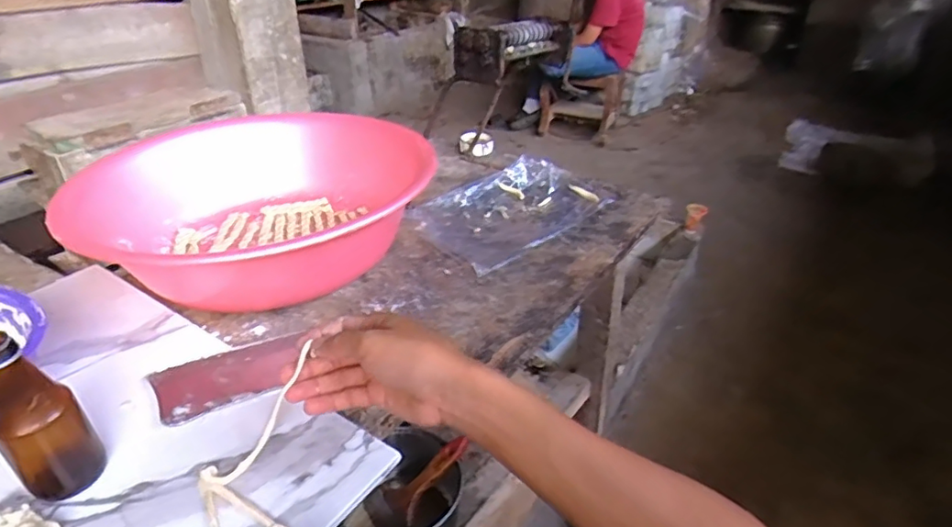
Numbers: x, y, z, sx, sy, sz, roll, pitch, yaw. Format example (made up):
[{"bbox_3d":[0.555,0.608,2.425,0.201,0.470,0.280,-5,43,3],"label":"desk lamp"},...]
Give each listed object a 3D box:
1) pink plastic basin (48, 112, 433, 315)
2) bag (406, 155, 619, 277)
[{"bbox_3d":[-0.261,-0.076,0.738,0.371,0.124,0.371,1,32,0],"label":"pink plastic basin"},{"bbox_3d":[0.062,-0.088,0.824,0.163,0.032,0.310,28,41,36],"label":"bag"}]

